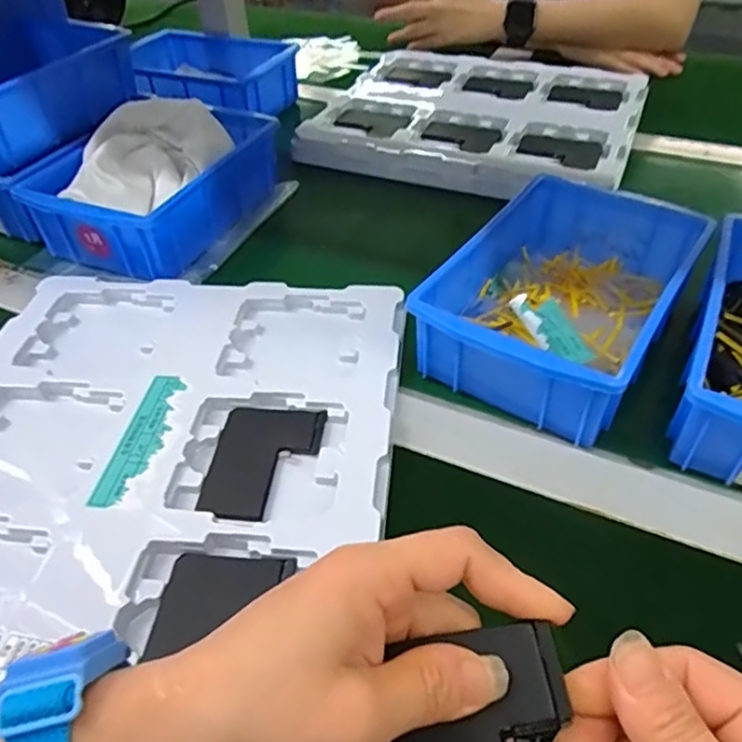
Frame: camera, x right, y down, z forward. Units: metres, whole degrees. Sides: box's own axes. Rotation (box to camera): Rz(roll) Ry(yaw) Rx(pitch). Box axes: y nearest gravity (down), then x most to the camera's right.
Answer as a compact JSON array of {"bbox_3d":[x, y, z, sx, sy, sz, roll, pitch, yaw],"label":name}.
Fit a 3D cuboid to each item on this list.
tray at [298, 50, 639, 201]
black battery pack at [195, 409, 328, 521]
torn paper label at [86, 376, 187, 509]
[{"bbox_3d":[0.121,-0.280,0.690,0.319,0.036,0.290,16,48,18],"label":"tray"},{"bbox_3d":[-0.062,0.052,0.360,0.059,0.004,0.077,4,45,7],"label":"black battery pack"},{"bbox_3d":[-0.134,0.040,0.367,0.024,0.006,0.096,4,45,7],"label":"torn paper label"}]

